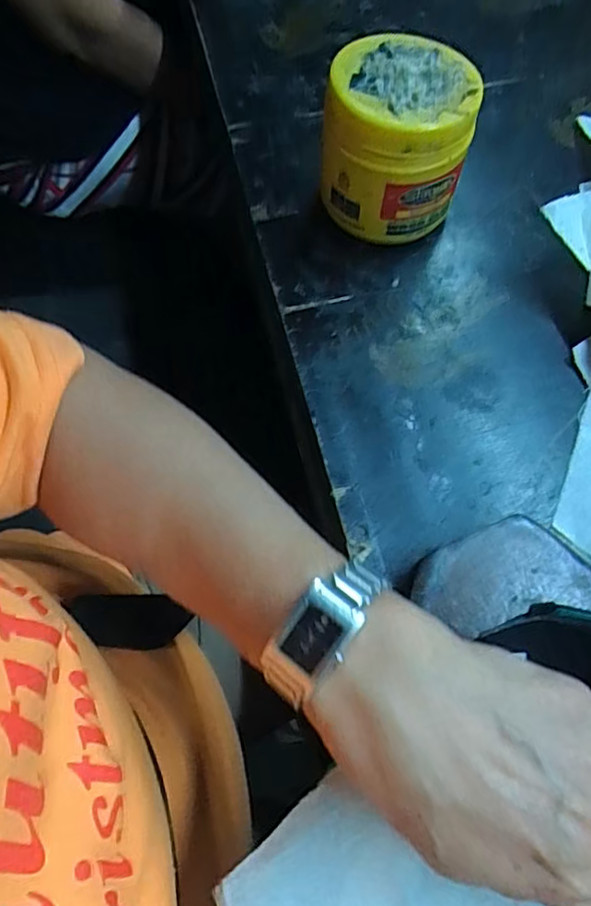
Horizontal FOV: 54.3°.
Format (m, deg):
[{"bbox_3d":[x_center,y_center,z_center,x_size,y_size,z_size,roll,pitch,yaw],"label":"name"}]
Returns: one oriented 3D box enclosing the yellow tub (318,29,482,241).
[{"bbox_3d":[0.067,-0.197,0.376,0.085,0.103,0.081,0,67,0],"label":"yellow tub"}]

